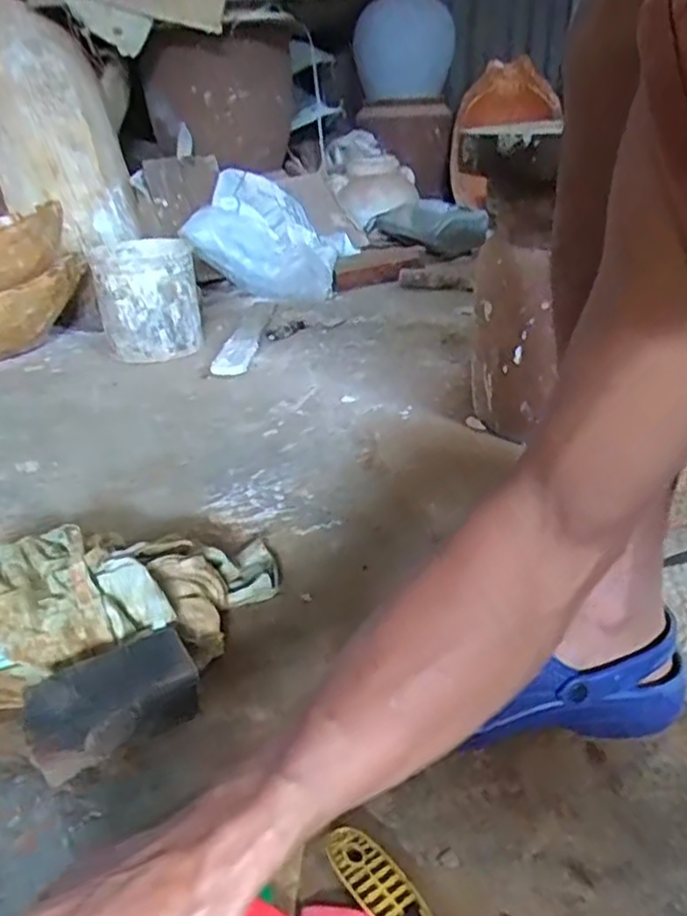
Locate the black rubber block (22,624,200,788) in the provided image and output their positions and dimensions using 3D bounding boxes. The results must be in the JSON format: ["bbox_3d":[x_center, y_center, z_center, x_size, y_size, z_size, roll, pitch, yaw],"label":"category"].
[{"bbox_3d":[-0.174,0.180,0.522,0.123,0.062,0.060,-21,34,-31],"label":"black rubber block"}]

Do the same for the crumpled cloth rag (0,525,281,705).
[{"bbox_3d":[-0.213,0.123,0.616,0.308,0.069,0.155,-7,29,-9],"label":"crumpled cloth rag"}]

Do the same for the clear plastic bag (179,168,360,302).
[{"bbox_3d":[-0.159,-0.517,1.629,0.340,0.232,0.409,1,28,7],"label":"clear plastic bag"}]

